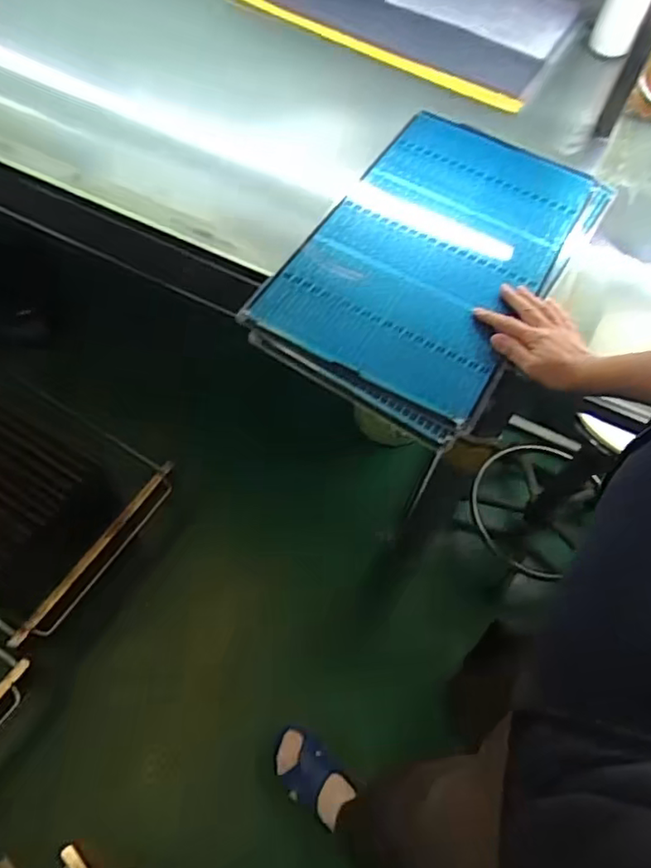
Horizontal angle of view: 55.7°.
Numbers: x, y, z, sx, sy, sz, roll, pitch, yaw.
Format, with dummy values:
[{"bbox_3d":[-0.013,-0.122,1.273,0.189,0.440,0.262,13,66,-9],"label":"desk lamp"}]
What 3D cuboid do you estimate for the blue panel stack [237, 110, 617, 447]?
[{"bbox_3d":[0.149,-0.240,0.798,0.295,0.024,0.518,30,63,12],"label":"blue panel stack"}]

